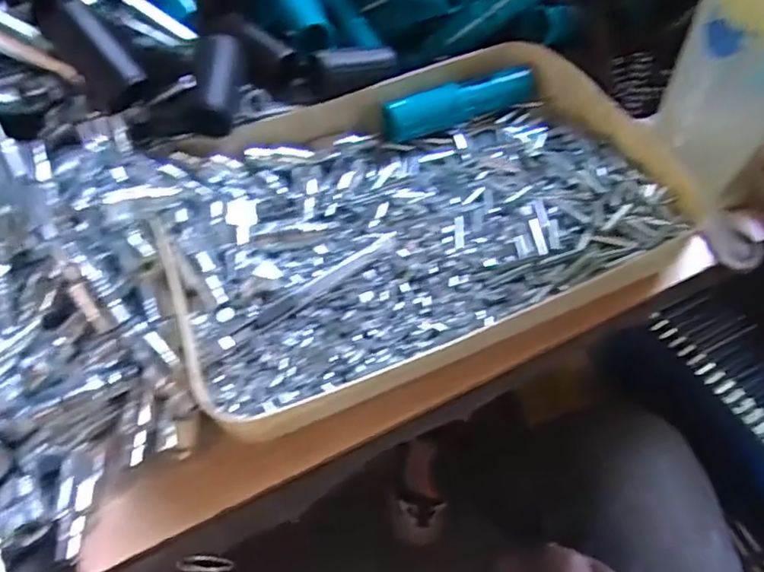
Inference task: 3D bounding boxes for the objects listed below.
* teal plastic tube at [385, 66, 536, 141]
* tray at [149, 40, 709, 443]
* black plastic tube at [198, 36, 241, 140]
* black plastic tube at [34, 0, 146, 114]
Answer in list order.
[{"bbox_3d":[0.061,-0.140,0.459,0.125,0.026,0.022,-21,56,-13],"label":"teal plastic tube"},{"bbox_3d":[0.022,-0.052,0.402,0.323,0.044,0.231,-21,56,-13],"label":"tray"},{"bbox_3d":[-0.109,-0.134,0.400,0.026,0.020,0.071,0,75,2],"label":"black plastic tube"},{"bbox_3d":[-0.192,-0.155,0.385,0.031,0.033,0.091,-39,89,-23],"label":"black plastic tube"}]

